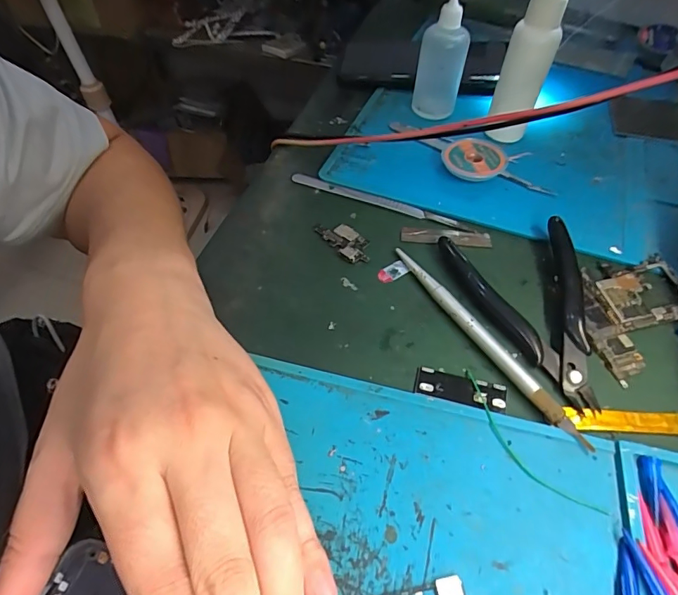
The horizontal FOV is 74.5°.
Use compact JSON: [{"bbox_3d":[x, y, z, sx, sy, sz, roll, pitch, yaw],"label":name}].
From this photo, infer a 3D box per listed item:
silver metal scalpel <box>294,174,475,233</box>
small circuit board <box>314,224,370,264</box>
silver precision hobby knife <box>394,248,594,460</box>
[{"bbox_3d":[0.028,-0.067,0.303,0.128,0.007,0.007,19,54,14],"label":"silver metal scalpel"},{"bbox_3d":[0.004,-0.037,0.282,0.020,0.005,0.041,-31,58,-22],"label":"small circuit board"},{"bbox_3d":[0.074,0.020,0.235,0.008,0.010,0.140,-26,54,-18],"label":"silver precision hobby knife"}]

